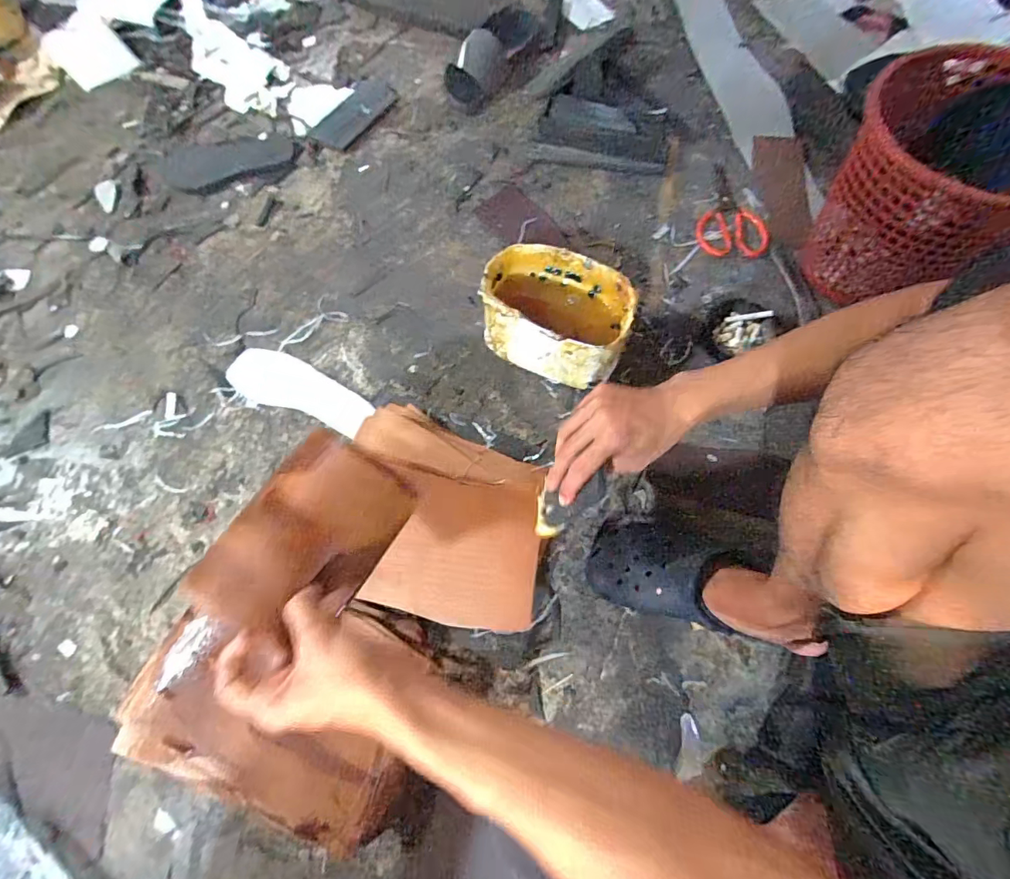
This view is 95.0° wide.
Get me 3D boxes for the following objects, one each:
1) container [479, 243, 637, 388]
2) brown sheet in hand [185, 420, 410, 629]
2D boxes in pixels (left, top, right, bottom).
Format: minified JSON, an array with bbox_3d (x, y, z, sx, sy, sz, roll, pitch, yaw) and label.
[{"bbox_3d":[0.067,-0.165,0.647,0.189,0.138,0.134,17,70,5],"label":"container"},{"bbox_3d":[-0.158,0.077,0.376,0.113,0.029,0.159,34,53,-4],"label":"brown sheet in hand"}]

